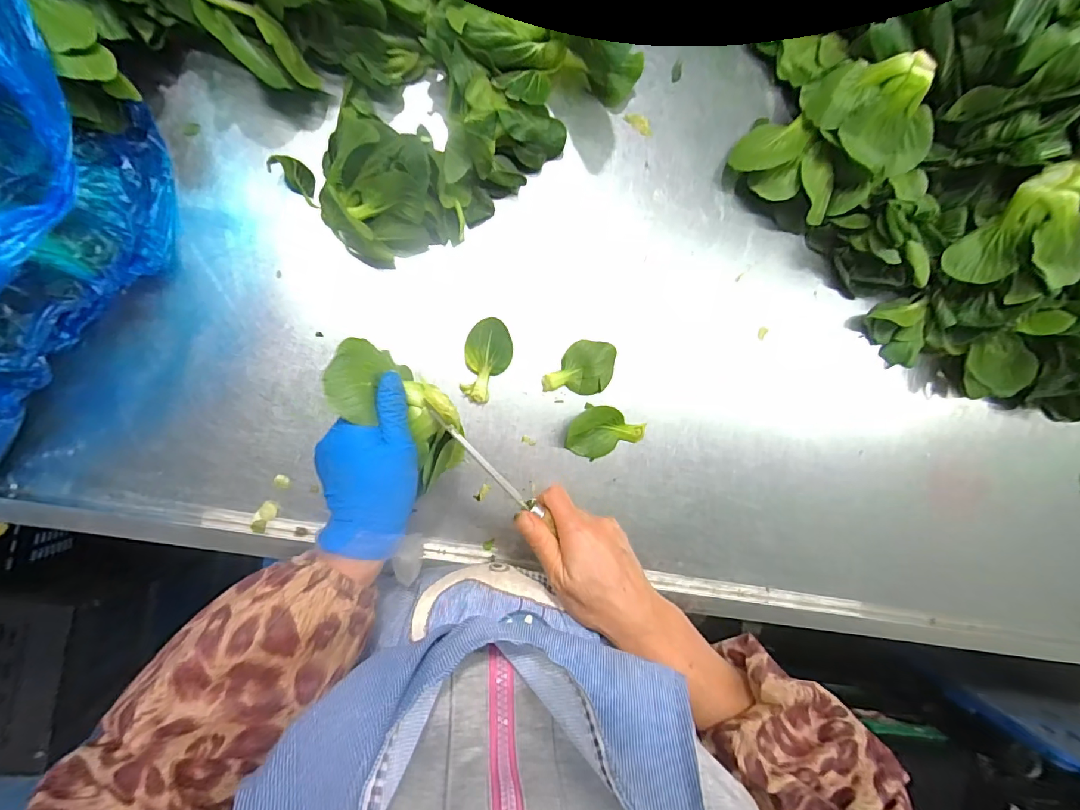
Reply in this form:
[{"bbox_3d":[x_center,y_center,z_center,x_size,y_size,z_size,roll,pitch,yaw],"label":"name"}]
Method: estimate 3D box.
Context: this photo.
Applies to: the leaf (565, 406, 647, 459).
[{"bbox_3d":[0.064,0.026,0.451,0.075,0.009,0.051,1,114,-12],"label":"leaf"}]

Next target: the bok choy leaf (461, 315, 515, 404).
[{"bbox_3d":[-0.050,-0.042,0.437,0.042,0.010,0.079,15,88,-8],"label":"bok choy leaf"}]

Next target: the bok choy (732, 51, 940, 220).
[{"bbox_3d":[0.274,-0.242,0.436,0.127,0.106,0.118,-36,95,-7],"label":"bok choy"}]

